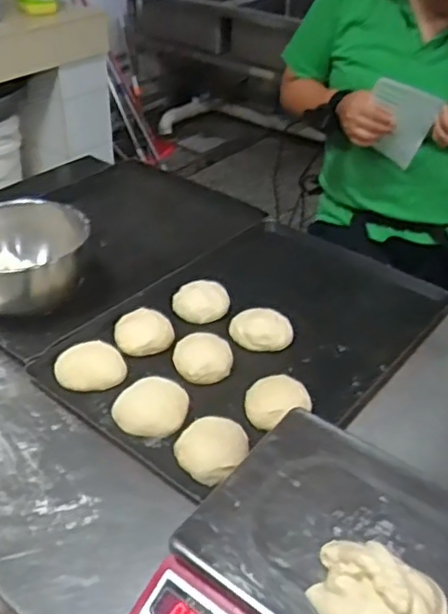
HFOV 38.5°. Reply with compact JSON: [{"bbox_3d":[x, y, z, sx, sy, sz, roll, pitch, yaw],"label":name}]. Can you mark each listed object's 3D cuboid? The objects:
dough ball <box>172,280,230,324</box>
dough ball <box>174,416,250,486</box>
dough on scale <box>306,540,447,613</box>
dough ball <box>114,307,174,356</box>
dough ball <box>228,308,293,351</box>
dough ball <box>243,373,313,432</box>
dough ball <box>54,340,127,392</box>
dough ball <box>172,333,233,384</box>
[{"bbox_3d":[-0.037,-0.010,1.042,0.089,0.032,0.074,3,37,1],"label":"dough ball"},{"bbox_3d":[-0.014,0.177,0.800,0.085,0.036,0.089,1,37,-1],"label":"dough ball"},{"bbox_3d":[0.131,0.249,0.536,0.116,0.049,0.087,20,41,22],"label":"dough on scale"},{"bbox_3d":[-0.122,0.037,0.974,0.089,0.035,0.070,2,37,-1],"label":"dough ball"},{"bbox_3d":[0.059,0.037,0.996,0.099,0.040,0.070,3,37,2],"label":"dough ball"},{"bbox_3d":[0.071,0.132,0.876,0.081,0.048,0.075,1,37,-1],"label":"dough ball"},{"bbox_3d":[-0.191,0.087,0.918,0.099,0.032,0.075,0,37,-3],"label":"dough ball"},{"bbox_3d":[-0.031,0.075,0.938,0.084,0.034,0.078,1,37,-1],"label":"dough ball"}]

